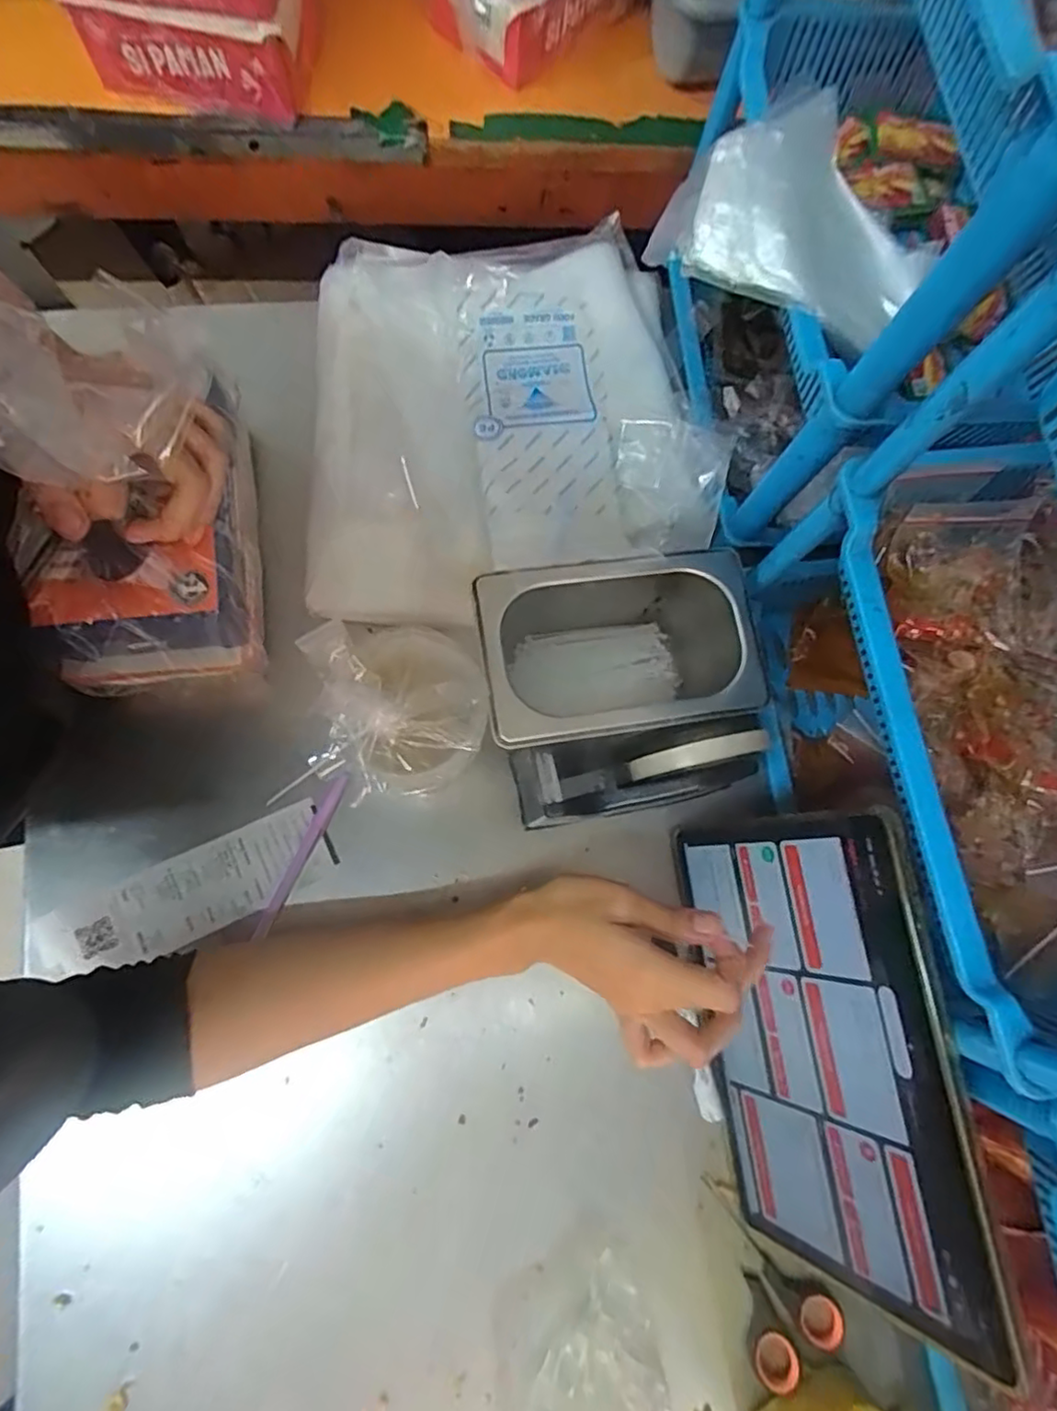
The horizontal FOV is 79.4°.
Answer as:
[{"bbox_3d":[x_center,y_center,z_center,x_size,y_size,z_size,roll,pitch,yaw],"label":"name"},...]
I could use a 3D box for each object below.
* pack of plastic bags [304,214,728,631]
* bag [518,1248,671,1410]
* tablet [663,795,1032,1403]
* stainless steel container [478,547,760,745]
[{"bbox_3d":[-0.026,-0.226,0.484,0.303,0.039,0.311,-9,78,-8],"label":"pack of plastic bags"},{"bbox_3d":[0.046,0.409,0.369,0.089,0.047,0.122,35,76,3],"label":"bag"},{"bbox_3d":[0.163,0.195,0.366,0.010,0.160,0.252,-1,77,-29],"label":"tablet"},{"bbox_3d":[0.056,-0.030,0.438,0.169,0.104,0.109,-8,78,-7],"label":"stainless steel container"}]

